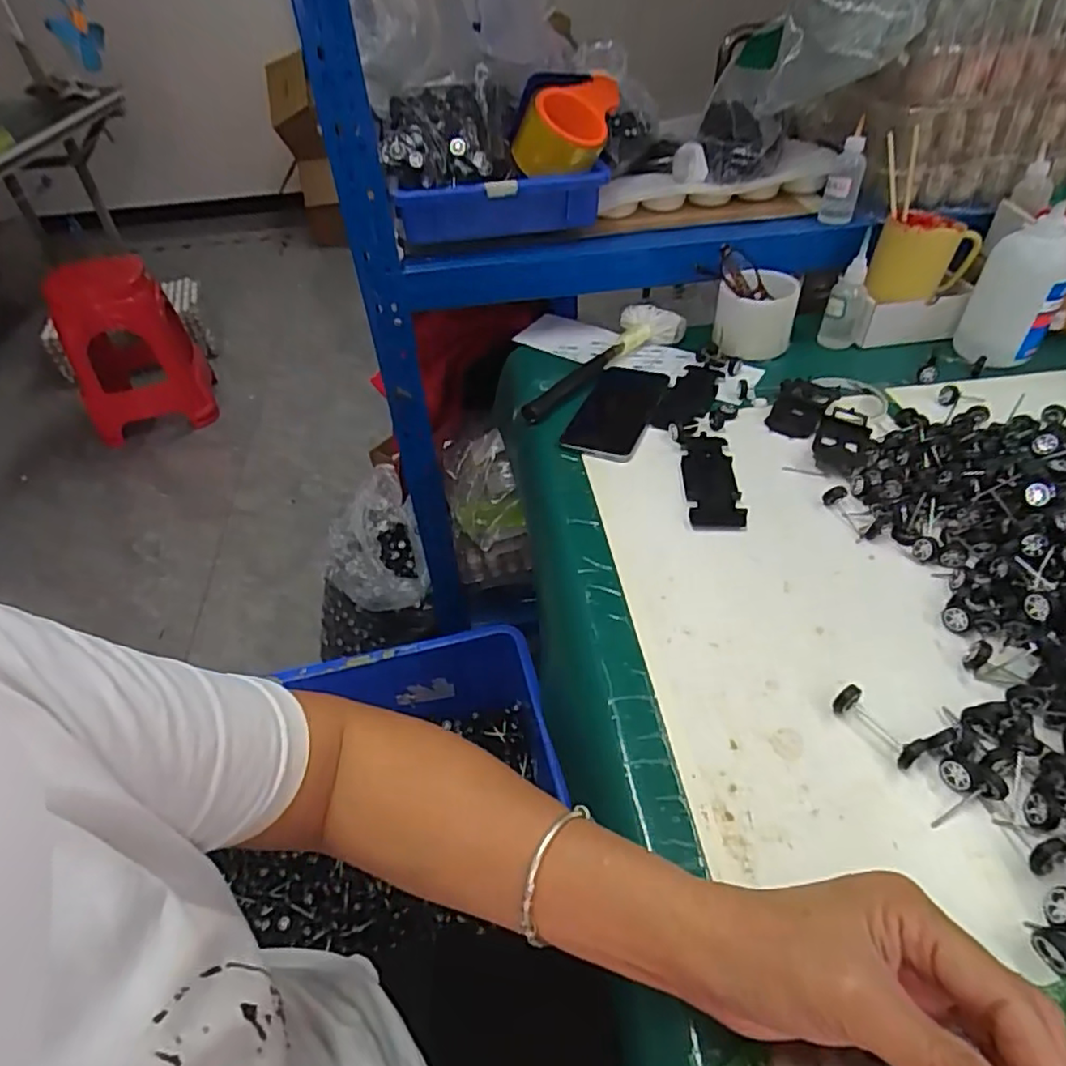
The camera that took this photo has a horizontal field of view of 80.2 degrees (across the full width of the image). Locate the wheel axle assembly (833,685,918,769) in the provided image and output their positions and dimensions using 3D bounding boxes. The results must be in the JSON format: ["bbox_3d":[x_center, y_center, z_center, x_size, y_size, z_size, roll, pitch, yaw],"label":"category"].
[{"bbox_3d":[0.214,0.120,0.393,0.017,0.017,0.052,-23,46,-18],"label":"wheel axle assembly"}]

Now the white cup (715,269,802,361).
[{"bbox_3d":[0.256,-0.259,0.745,0.093,0.069,0.080,-5,44,1],"label":"white cup"}]

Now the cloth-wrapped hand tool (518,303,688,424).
[{"bbox_3d":[0.079,-0.198,0.728,0.082,0.031,0.246,25,52,28],"label":"cloth-wrapped hand tool"}]

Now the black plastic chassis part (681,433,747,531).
[{"bbox_3d":[0.163,-0.051,0.583,0.047,0.008,0.130,0,44,6],"label":"black plastic chassis part"}]

